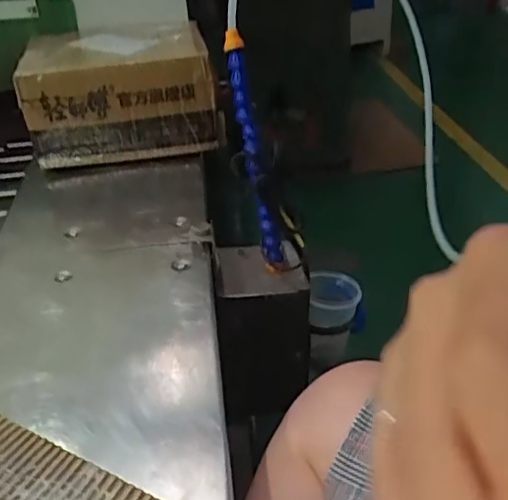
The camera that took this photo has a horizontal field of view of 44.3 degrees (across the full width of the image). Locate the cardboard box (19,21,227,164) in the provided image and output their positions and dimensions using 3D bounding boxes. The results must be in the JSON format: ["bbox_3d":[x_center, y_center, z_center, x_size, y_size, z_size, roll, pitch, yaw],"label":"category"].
[{"bbox_3d":[-0.176,-0.220,0.885,0.244,0.156,0.186,-7,33,6],"label":"cardboard box"}]

